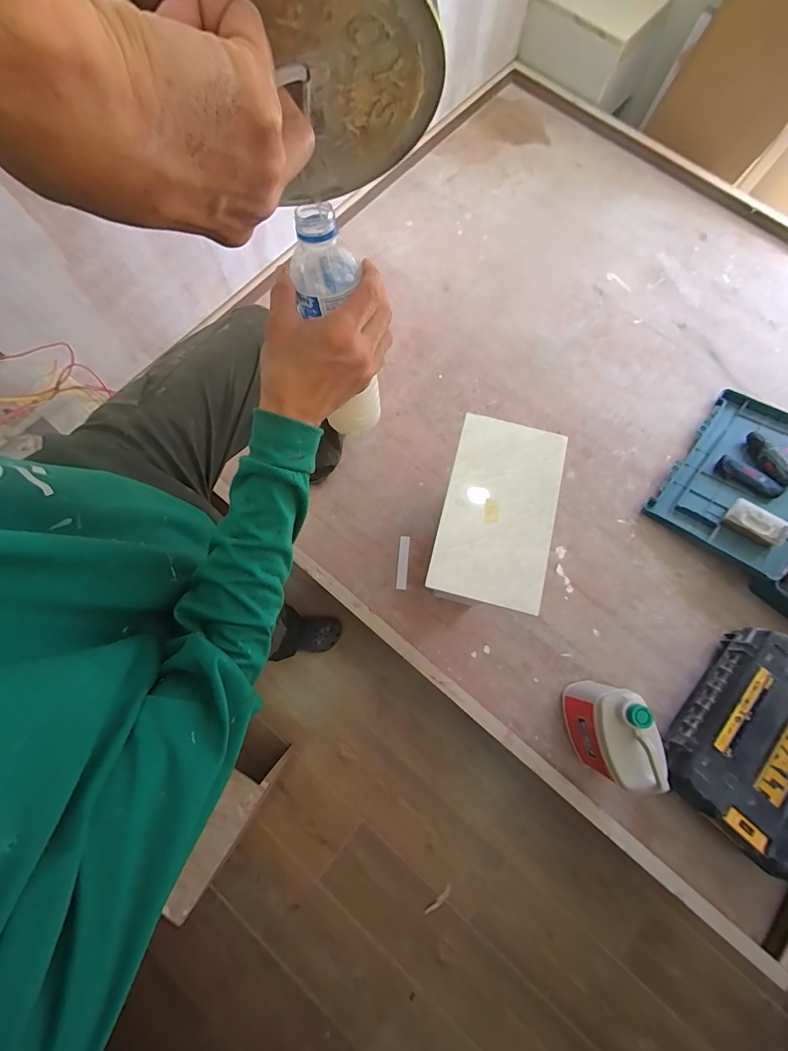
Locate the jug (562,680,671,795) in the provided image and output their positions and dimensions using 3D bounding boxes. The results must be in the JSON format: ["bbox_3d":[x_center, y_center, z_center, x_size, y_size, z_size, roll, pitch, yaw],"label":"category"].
[{"bbox_3d":[0.445,0.424,0.836,0.104,0.255,0.167,-9,76,-3],"label":"jug"}]

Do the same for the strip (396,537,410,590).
[{"bbox_3d":[0.023,0.096,1.025,0.027,0.005,0.138,5,76,0],"label":"strip"}]

